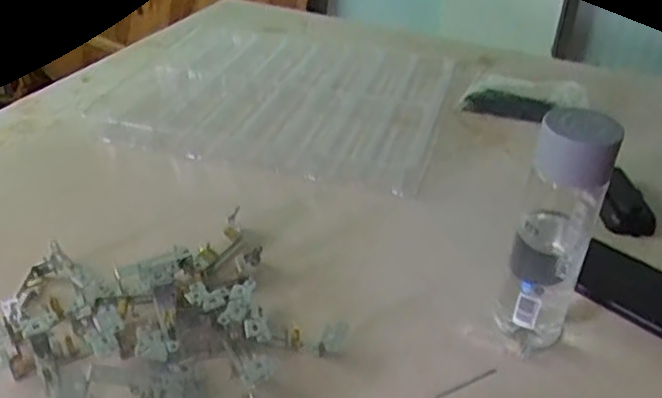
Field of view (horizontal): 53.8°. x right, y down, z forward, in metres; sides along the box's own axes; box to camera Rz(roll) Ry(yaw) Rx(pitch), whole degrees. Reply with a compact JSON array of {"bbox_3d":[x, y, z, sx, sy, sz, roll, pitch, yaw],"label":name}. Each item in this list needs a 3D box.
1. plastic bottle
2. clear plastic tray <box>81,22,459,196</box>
[{"bbox_3d":[0.174,0.021,0.506,0.053,0.204,0.059,20,40,25],"label":"plastic bottle"},{"bbox_3d":[-0.064,-0.151,0.905,0.432,0.017,0.360,10,37,13],"label":"clear plastic tray"}]

